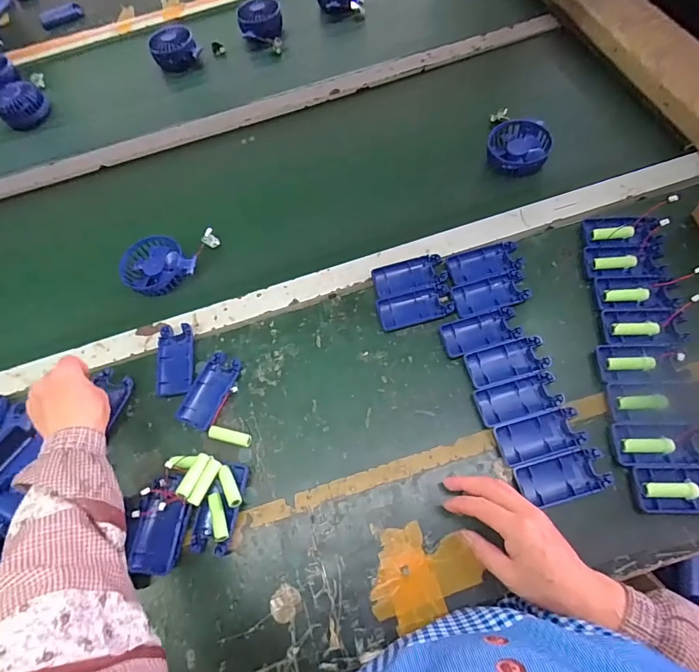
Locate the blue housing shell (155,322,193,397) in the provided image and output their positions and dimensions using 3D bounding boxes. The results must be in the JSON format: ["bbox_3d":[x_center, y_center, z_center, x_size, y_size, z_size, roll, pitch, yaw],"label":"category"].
[{"bbox_3d":[-0.226,0.029,0.553,0.048,0.013,0.094,-11,64,2],"label":"blue housing shell"}]

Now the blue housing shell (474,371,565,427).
[{"bbox_3d":[0.192,0.072,0.492,0.089,0.020,0.043,-16,64,-1],"label":"blue housing shell"}]

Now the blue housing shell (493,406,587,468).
[{"bbox_3d":[0.210,0.111,0.473,0.087,0.018,0.046,-15,64,-1],"label":"blue housing shell"}]

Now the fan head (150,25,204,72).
[{"bbox_3d":[-0.346,-0.569,0.853,0.094,0.064,0.076,-33,66,-9],"label":"fan head"}]

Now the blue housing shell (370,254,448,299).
[{"bbox_3d":[0.078,-0.080,0.569,0.093,0.013,0.045,-14,64,0],"label":"blue housing shell"}]

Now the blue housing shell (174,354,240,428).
[{"bbox_3d":[-0.173,0.067,0.535,0.046,0.011,0.094,19,69,15],"label":"blue housing shell"}]

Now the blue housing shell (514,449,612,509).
[{"bbox_3d":[0.225,0.149,0.454,0.087,0.020,0.044,-17,64,-1],"label":"blue housing shell"}]

